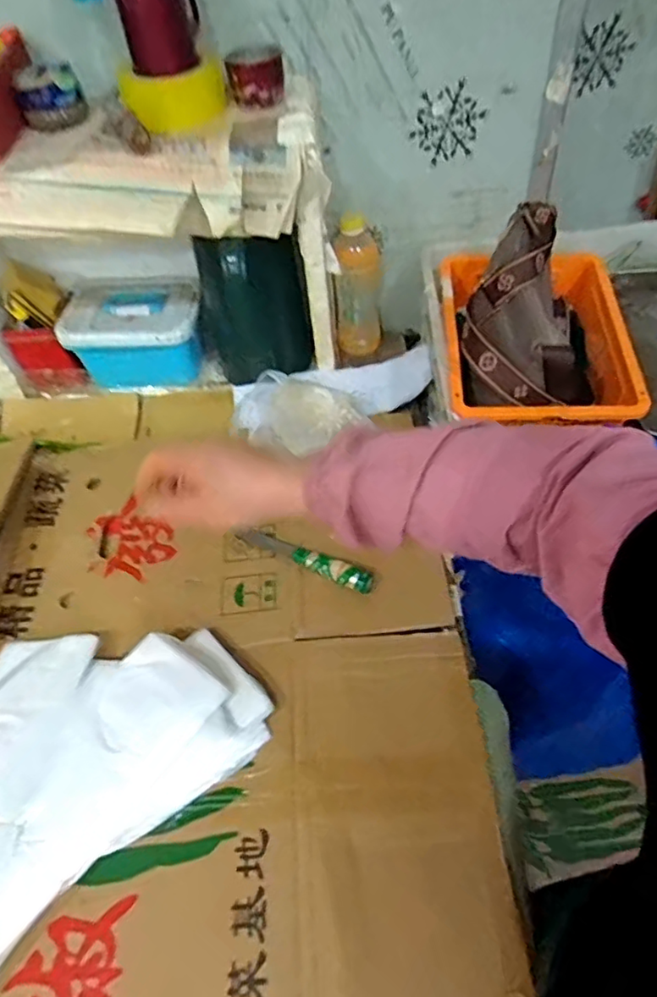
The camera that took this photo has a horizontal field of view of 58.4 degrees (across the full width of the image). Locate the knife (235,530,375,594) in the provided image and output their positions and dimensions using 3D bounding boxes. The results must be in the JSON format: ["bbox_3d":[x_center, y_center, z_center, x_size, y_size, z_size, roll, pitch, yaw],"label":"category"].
[{"bbox_3d":[-0.031,0.067,0.682,0.177,0.022,0.023,22,57,21],"label":"knife"}]

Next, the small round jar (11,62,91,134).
[{"bbox_3d":[-0.311,-0.450,0.658,0.068,0.047,0.074,-23,53,-12],"label":"small round jar"}]

